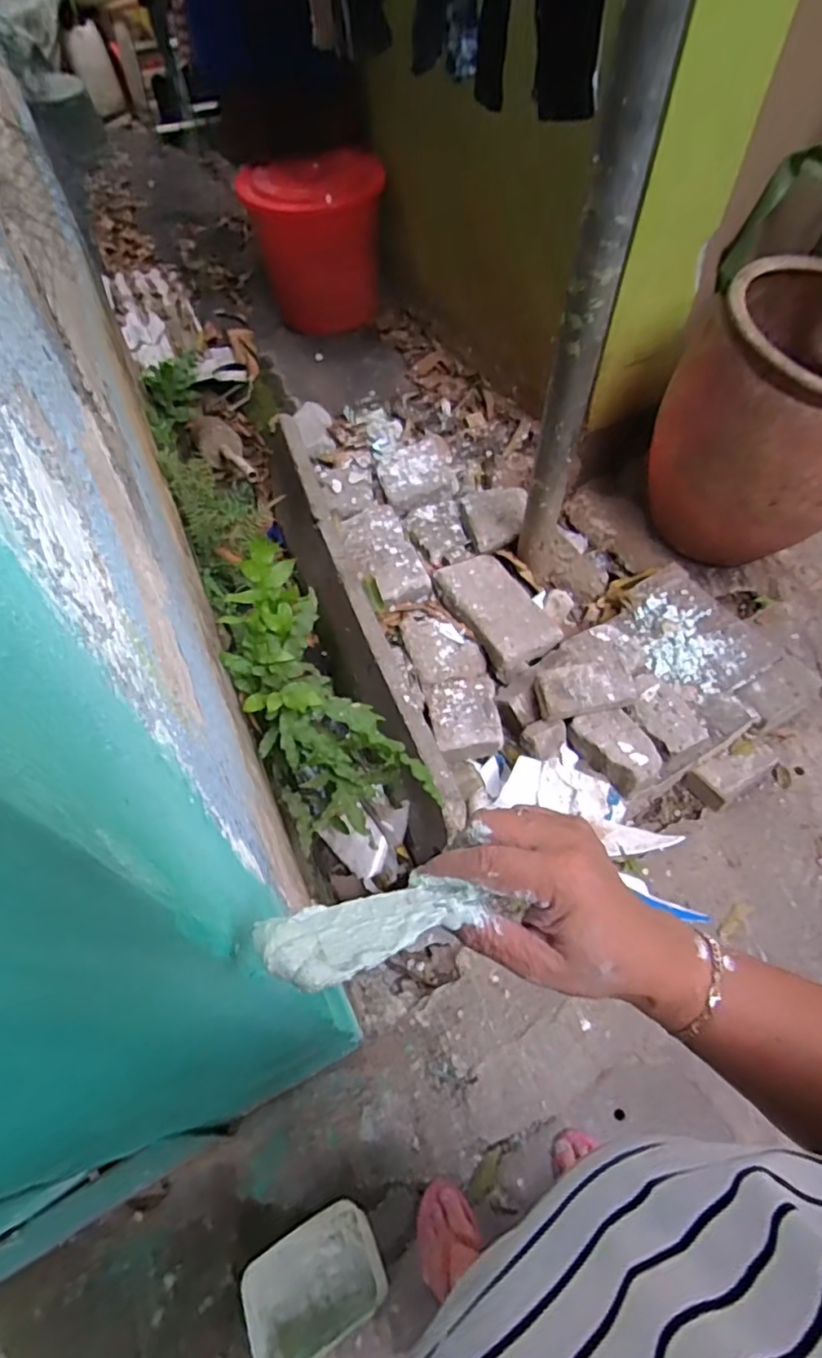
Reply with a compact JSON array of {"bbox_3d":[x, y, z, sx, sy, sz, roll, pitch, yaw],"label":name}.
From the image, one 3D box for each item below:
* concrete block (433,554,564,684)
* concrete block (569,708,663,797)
[{"bbox_3d":[0.230,-0.184,1.592,0.210,0.055,0.367,-27,63,-17],"label":"concrete block"},{"bbox_3d":[0.458,0.155,1.365,0.138,0.088,0.199,-30,64,-19],"label":"concrete block"}]

